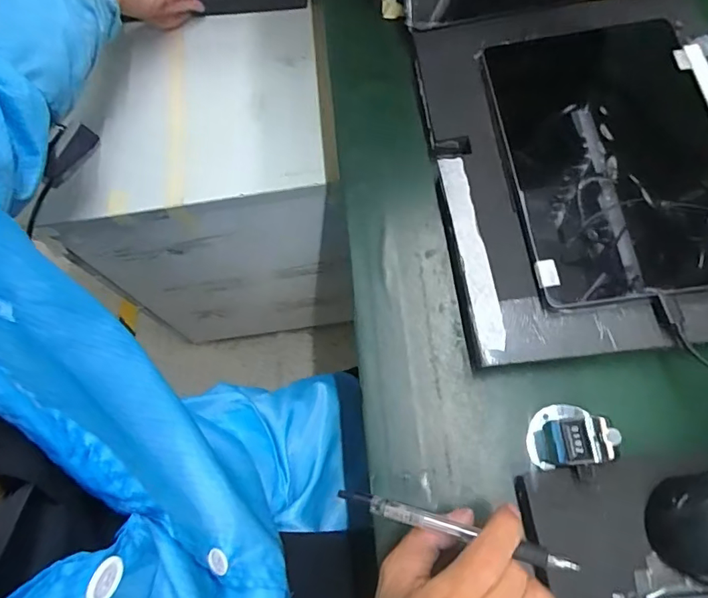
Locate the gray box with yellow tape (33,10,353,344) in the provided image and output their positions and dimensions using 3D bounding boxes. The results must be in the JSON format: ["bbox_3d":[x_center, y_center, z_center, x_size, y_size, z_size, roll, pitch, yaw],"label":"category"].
[{"bbox_3d":[-0.208,-0.145,0.879,0.335,0.547,0.279,-10,68,-4],"label":"gray box with yellow tape"}]

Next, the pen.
[{"bbox_3d":[0.059,0.140,0.299,0.140,0.011,0.011,12,68,14],"label":"pen"}]

